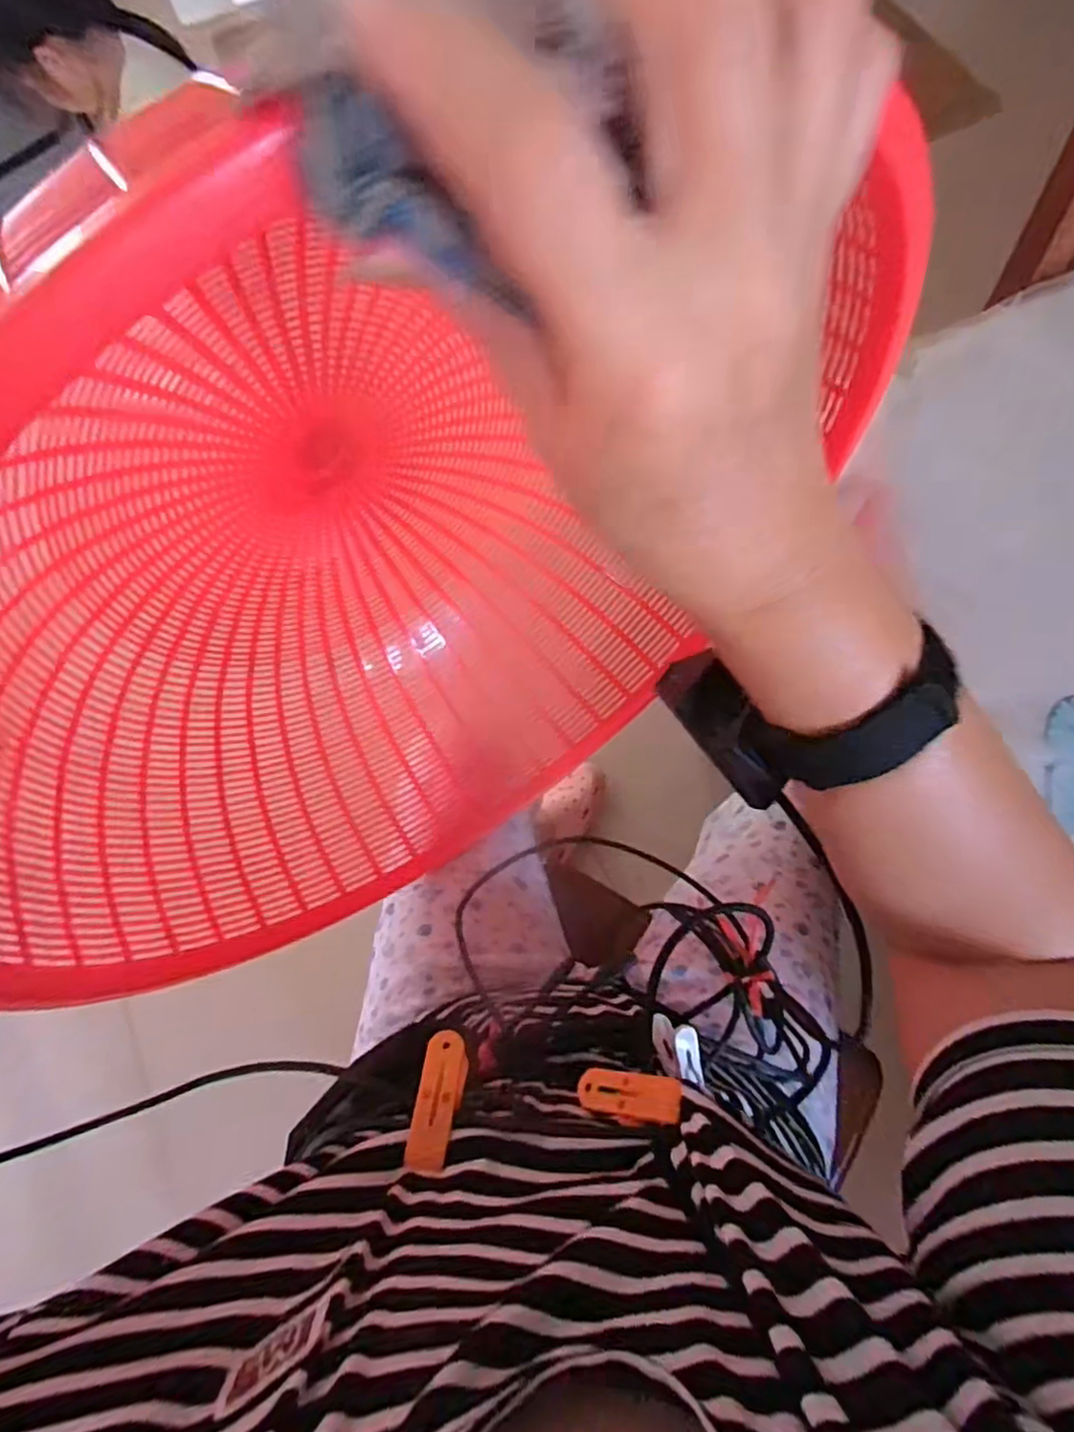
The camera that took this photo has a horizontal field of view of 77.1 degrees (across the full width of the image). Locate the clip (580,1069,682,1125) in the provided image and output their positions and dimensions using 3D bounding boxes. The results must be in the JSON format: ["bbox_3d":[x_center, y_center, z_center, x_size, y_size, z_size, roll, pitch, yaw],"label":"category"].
[{"bbox_3d":[0.042,0.176,0.313,0.053,0.004,0.019,-13,45,36],"label":"clip"}]

